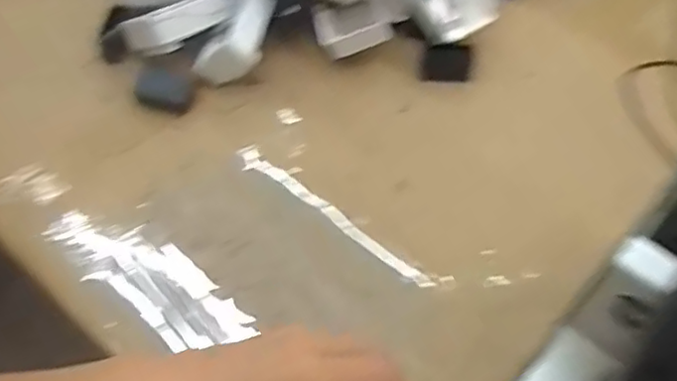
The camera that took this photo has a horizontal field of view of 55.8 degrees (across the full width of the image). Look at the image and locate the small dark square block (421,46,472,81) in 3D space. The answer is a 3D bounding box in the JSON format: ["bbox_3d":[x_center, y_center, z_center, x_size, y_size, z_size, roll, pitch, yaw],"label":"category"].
[{"bbox_3d":[0.097,-0.112,0.575,0.044,0.027,0.024,1,54,-2],"label":"small dark square block"}]

